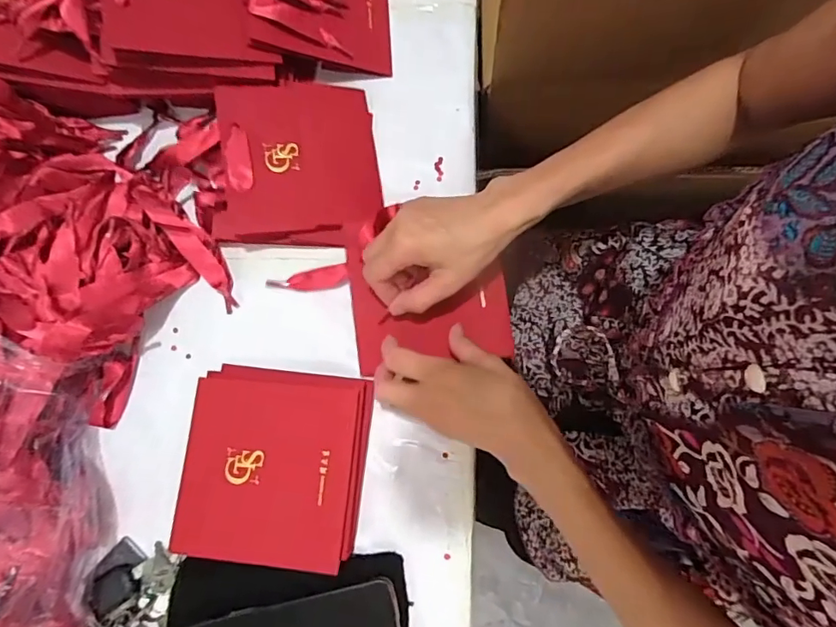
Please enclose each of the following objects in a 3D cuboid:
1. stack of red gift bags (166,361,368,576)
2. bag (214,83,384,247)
[{"bbox_3d":[-0.117,0.124,0.411,0.148,0.042,0.151,6,81,3],"label":"stack of red gift bags"},{"bbox_3d":[-0.112,-0.142,0.466,0.144,0.026,0.152,1,80,-15],"label":"bag"}]

